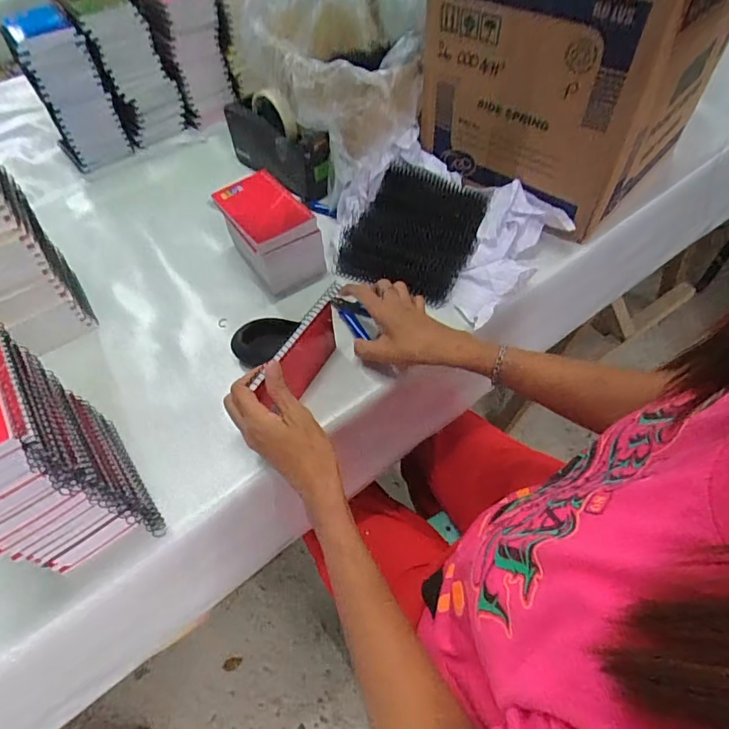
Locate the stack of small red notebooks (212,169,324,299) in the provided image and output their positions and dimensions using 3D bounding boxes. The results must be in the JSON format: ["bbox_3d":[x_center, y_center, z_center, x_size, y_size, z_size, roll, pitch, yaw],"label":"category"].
[{"bbox_3d":[-0.123,-0.167,0.618,0.088,0.108,0.142,-32,57,-17],"label":"stack of small red notebooks"}]

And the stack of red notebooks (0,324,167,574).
[{"bbox_3d":[-0.280,0.078,0.396,0.100,0.191,0.129,-35,59,-19],"label":"stack of red notebooks"}]

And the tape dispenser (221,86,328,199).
[{"bbox_3d":[-0.132,-0.338,0.734,0.052,0.114,0.205,-38,60,-21],"label":"tape dispenser"}]

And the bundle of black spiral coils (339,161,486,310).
[{"bbox_3d":[0.072,-0.183,0.656,0.161,0.052,0.211,17,57,17],"label":"bundle of black spiral coils"}]

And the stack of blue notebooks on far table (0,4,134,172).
[{"bbox_3d":[-0.500,-0.467,0.803,0.107,0.202,0.166,-29,57,-16],"label":"stack of blue notebooks on far table"}]

